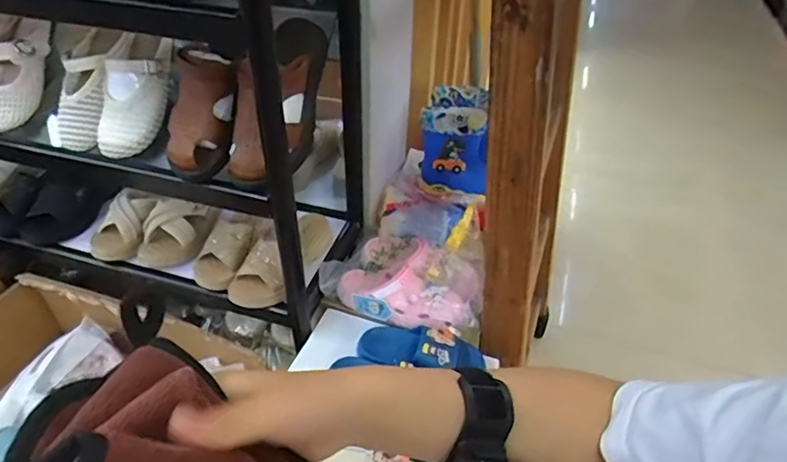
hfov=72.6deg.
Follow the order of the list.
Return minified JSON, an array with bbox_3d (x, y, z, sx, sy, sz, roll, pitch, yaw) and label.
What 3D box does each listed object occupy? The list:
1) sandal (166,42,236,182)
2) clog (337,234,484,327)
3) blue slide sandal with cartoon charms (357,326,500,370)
[{"bbox_3d":[-0.279,-0.176,0.794,0.093,0.197,0.060,7,5,6],"label":"sandal"},{"bbox_3d":[0.039,0.090,1.005,0.253,0.070,0.170,20,44,19],"label":"clog"},{"bbox_3d":[0.055,0.198,0.890,0.224,0.061,0.088,14,42,13],"label":"blue slide sandal with cartoon charms"}]

